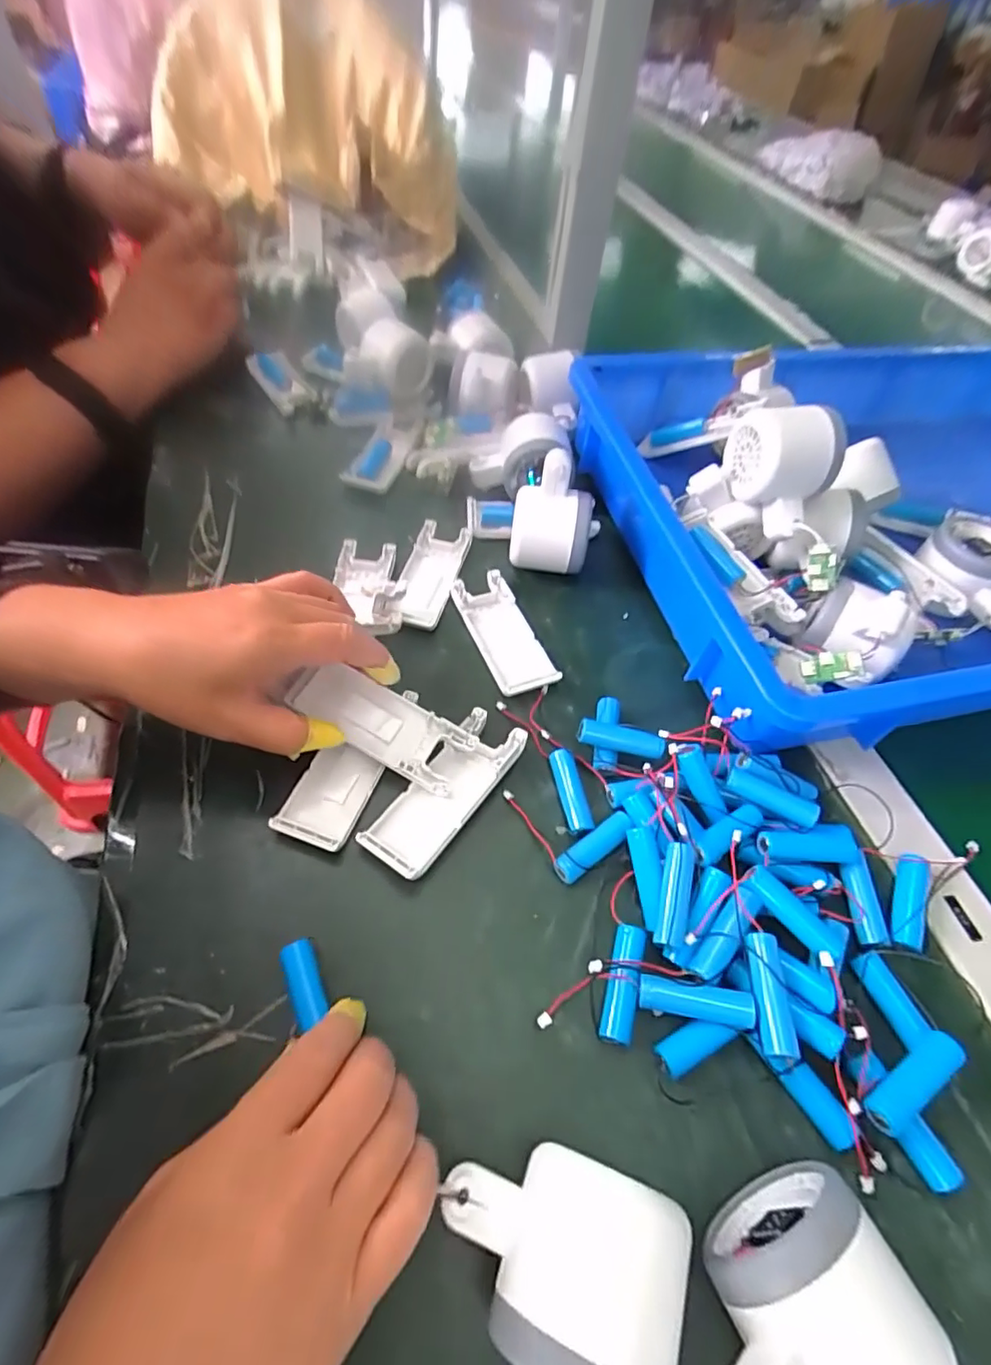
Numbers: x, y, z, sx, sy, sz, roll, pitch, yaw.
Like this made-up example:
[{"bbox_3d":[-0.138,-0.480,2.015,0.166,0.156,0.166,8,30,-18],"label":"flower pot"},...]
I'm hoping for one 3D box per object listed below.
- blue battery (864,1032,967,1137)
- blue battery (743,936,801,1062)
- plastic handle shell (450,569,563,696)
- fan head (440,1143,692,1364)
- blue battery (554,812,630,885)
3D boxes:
[{"bbox_3d":[0.180,0.173,0.243,0.052,0.013,0.014,-26,60,-21],"label":"blue battery"},{"bbox_3d":[0.123,0.140,0.253,0.018,0.013,0.049,5,54,0],"label":"blue battery"},{"bbox_3d":[0.004,-0.034,0.389,0.039,0.014,0.099,-19,58,-17],"label":"plastic handle shell"},{"bbox_3d":[0.020,0.198,0.198,0.078,0.057,0.054,18,55,9],"label":"fan head"},{"bbox_3d":[0.053,0.089,0.305,0.049,0.017,0.013,-30,62,-23],"label":"blue battery"}]

